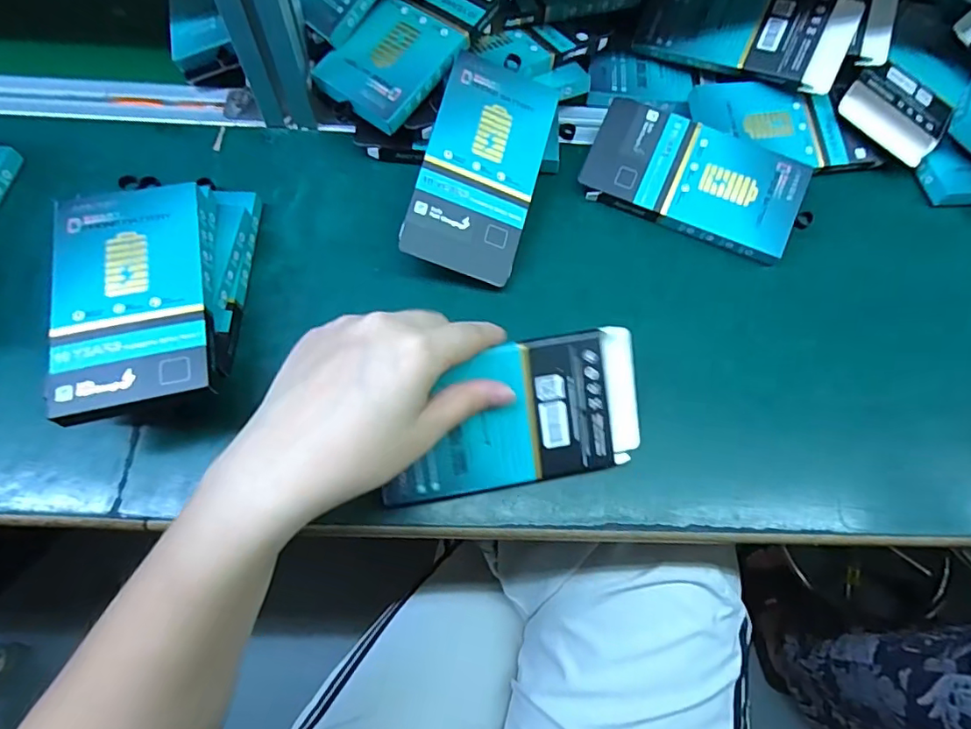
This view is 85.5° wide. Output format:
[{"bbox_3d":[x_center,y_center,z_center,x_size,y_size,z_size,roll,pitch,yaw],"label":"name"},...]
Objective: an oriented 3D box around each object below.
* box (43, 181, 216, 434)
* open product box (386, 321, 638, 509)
[{"bbox_3d":[-0.195,-0.041,0.293,0.078,0.022,0.138,-13,65,-9],"label":"box"},{"bbox_3d":[0.019,0.028,0.299,0.148,0.018,0.080,-8,99,-8],"label":"open product box"}]

